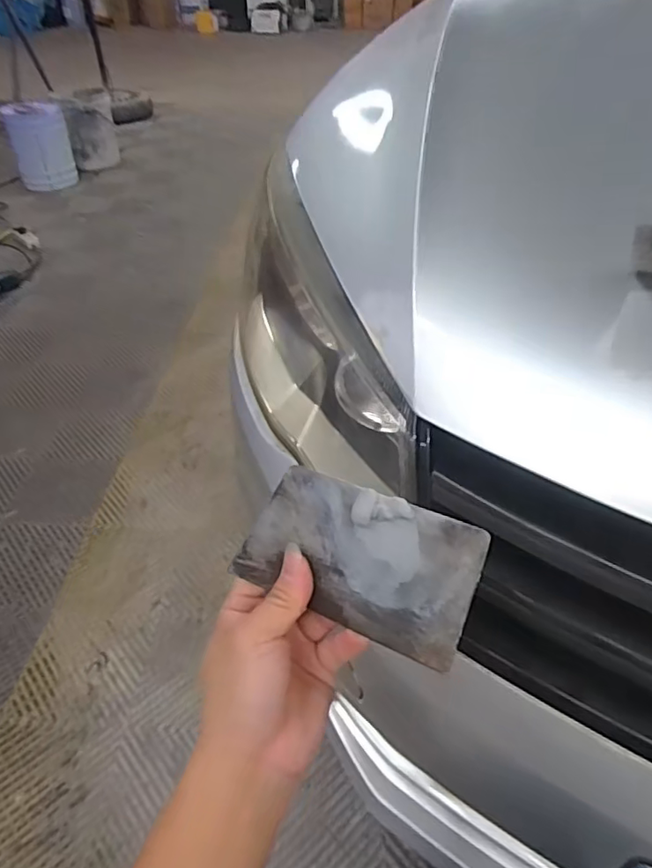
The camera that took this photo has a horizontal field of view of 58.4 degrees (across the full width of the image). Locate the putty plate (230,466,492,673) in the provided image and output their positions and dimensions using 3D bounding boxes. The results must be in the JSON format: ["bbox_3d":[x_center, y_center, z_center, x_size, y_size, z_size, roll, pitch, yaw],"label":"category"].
[{"bbox_3d":[0.014,0.064,0.306,0.128,0.074,0.008,18,10,25],"label":"putty plate"}]

